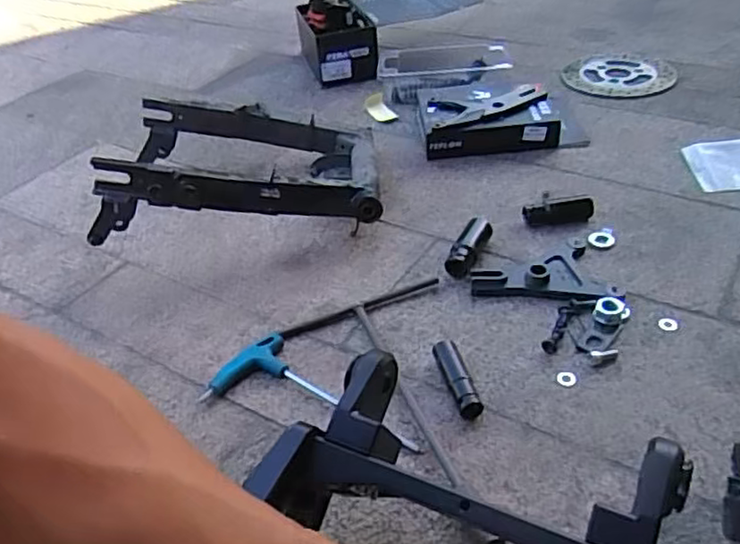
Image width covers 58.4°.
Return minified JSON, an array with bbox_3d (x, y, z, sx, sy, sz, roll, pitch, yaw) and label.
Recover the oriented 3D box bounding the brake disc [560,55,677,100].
[{"bbox_3d":[0.387,-0.309,1.034,0.163,0.011,0.158,5,40,14],"label":"brake disc"}]

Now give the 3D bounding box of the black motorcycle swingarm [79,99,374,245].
[{"bbox_3d":[-0.149,-0.135,0.820,0.303,0.110,0.233,-6,39,0],"label":"black motorcycle swingarm"}]

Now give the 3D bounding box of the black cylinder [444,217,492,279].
[{"bbox_3d":[0.107,-0.026,0.709,0.024,0.033,0.079,16,44,25],"label":"black cylinder"}]

